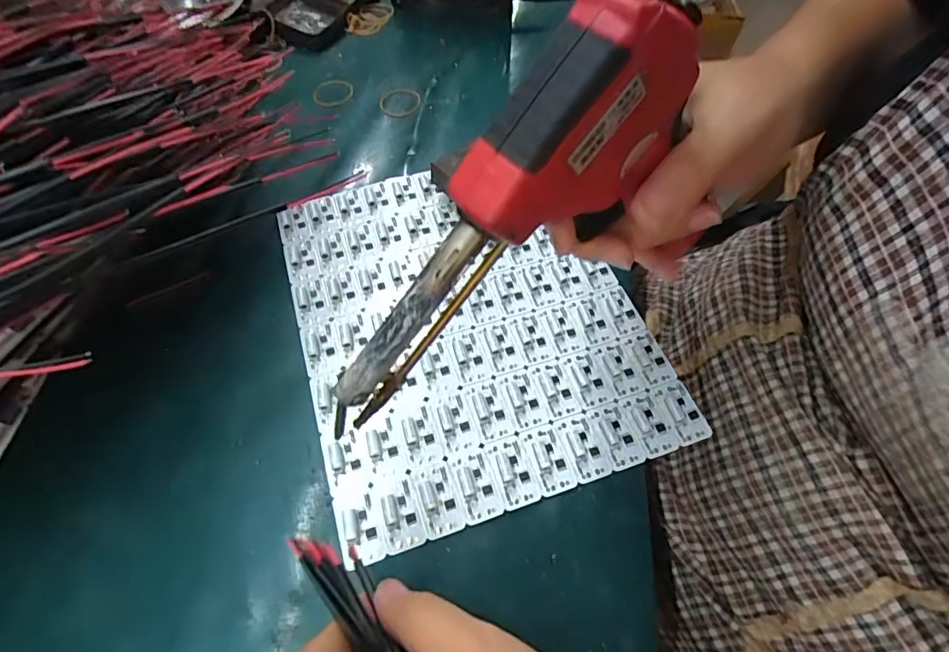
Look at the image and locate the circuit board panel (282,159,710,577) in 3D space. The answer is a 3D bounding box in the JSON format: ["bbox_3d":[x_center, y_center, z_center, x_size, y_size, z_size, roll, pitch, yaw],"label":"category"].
[{"bbox_3d":[-0.006,-0.011,0.302,0.192,0.008,0.234,-16,60,-10],"label":"circuit board panel"}]

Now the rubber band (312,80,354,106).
[{"bbox_3d":[-0.120,-0.198,0.417,0.032,0.004,0.037,-5,59,-4],"label":"rubber band"}]

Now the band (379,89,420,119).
[{"bbox_3d":[-0.062,-0.186,0.413,0.034,0.004,0.033,-2,66,5],"label":"band"}]

